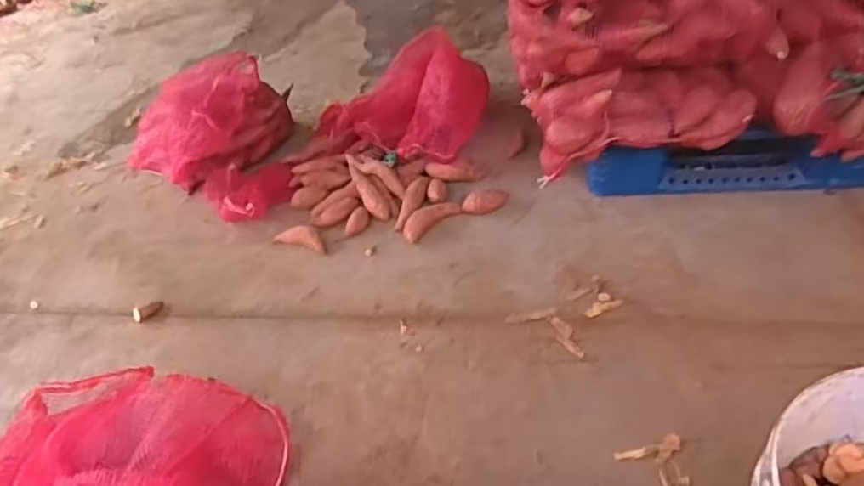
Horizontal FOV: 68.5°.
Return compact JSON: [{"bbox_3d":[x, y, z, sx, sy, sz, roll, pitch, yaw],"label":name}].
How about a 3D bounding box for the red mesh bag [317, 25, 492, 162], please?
[{"bbox_3d":[-0.101,-0.356,1.556,0.448,0.217,0.286,16,47,25],"label":"red mesh bag"}]

